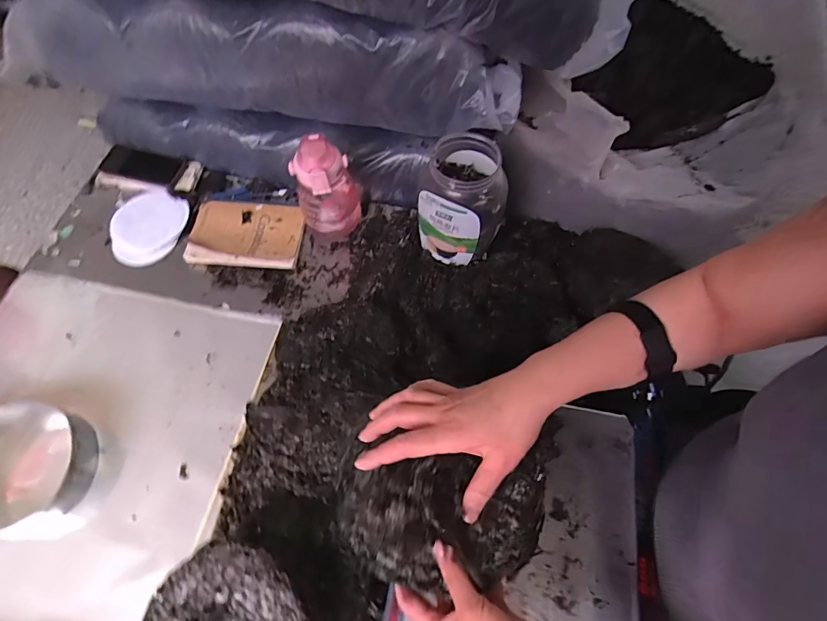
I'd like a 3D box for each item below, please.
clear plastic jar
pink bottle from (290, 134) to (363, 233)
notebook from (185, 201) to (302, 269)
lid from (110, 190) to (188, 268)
[{"bbox_3d":[0.087,-0.187,0.771,0.134,0.198,0.126,0,63,0],"label":"clear plastic jar"},{"bbox_3d":[-0.157,-0.228,0.811,0.103,0.179,0.099,-1,63,-1],"label":"pink bottle"},{"bbox_3d":[-0.323,-0.151,0.872,0.209,0.027,0.148,3,63,1],"label":"notebook"},{"bbox_3d":[-0.521,-0.167,0.878,0.145,0.027,0.157,0,63,0],"label":"lid"}]

